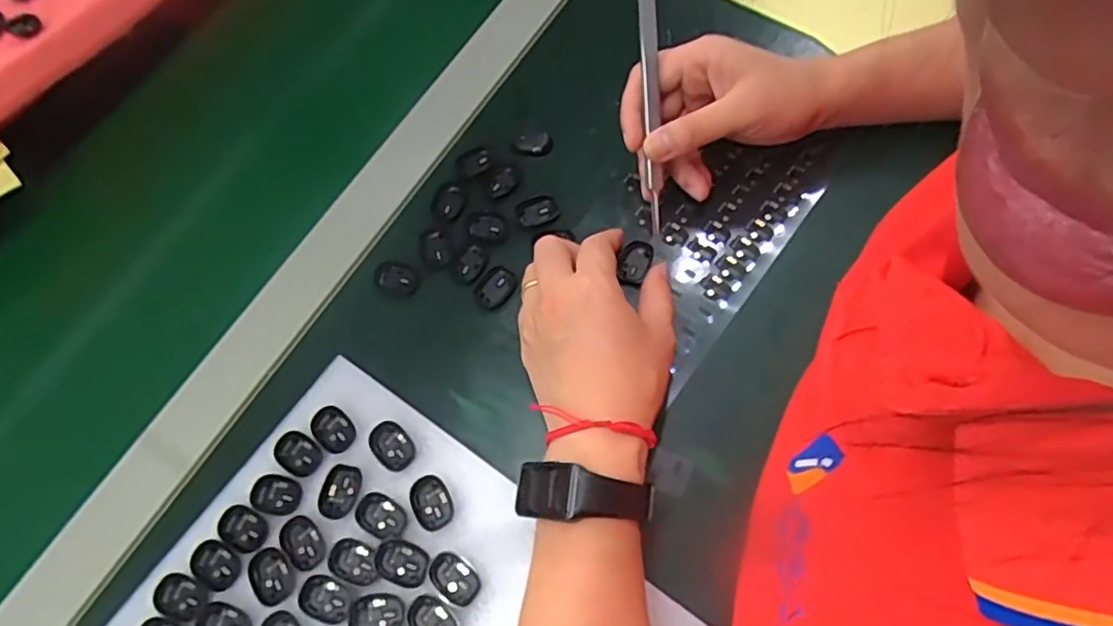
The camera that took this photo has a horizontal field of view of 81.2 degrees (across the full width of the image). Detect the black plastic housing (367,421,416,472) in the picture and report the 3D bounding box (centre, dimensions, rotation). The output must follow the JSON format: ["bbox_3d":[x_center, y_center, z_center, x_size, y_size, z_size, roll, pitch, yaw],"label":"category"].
[{"bbox_3d":[-0.089,0.071,0.351,0.020,0.005,0.028,-43,69,-12],"label":"black plastic housing"}]

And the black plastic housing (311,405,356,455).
[{"bbox_3d":[-0.124,0.064,0.357,0.026,0.004,0.021,37,75,19],"label":"black plastic housing"}]

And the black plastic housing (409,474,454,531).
[{"bbox_3d":[-0.066,0.098,0.337,0.020,0.004,0.028,-20,66,-3],"label":"black plastic housing"}]

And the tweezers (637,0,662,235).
[{"bbox_3d":[0.054,-0.124,0.373,0.011,0.012,0.154,-4,100,1],"label":"tweezers"}]

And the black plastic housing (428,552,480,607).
[{"bbox_3d":[-0.051,0.131,0.322,0.019,0.005,0.027,-43,69,-12],"label":"black plastic housing"}]

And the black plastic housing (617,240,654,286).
[{"bbox_3d":[0.047,-0.031,0.391,0.018,0.004,0.031,19,70,9],"label":"black plastic housing"}]

